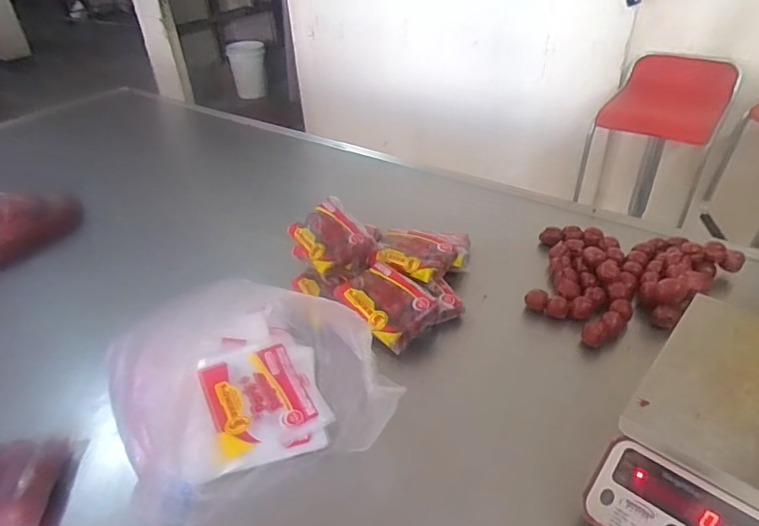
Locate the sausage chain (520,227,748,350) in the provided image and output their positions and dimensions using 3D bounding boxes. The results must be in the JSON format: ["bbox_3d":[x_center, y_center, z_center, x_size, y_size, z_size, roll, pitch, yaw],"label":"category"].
[{"bbox_3d":[0.364,0.005,0.804,0.298,0.059,0.268,-27,42,-28],"label":"sausage chain"}]

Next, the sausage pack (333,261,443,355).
[{"bbox_3d":[0.017,0.057,0.731,0.131,0.040,0.088,28,55,26],"label":"sausage pack"}]

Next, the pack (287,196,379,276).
[{"bbox_3d":[-0.080,-0.040,0.818,0.106,0.061,0.127,-24,41,-25],"label":"pack"}]

